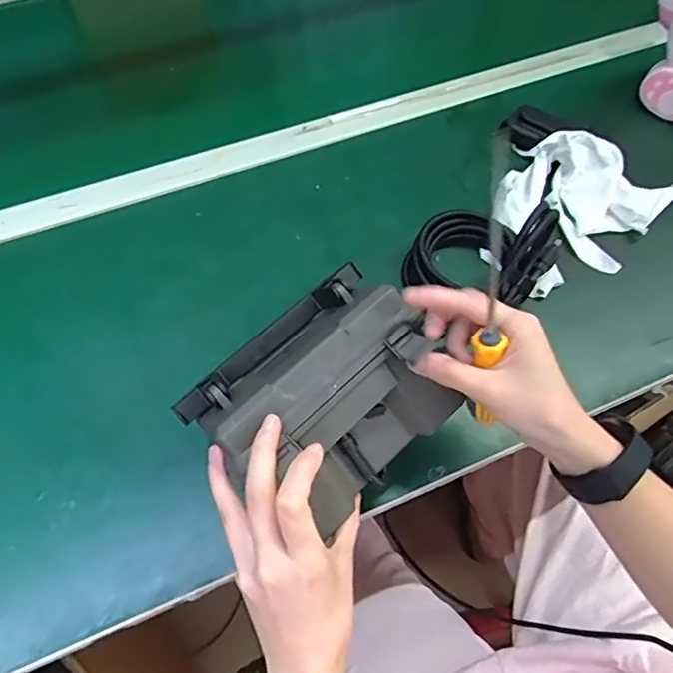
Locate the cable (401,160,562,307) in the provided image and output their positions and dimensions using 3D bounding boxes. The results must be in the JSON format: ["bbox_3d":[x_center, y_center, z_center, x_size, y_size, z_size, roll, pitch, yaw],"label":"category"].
[{"bbox_3d":[0.154,-0.079,0.553,0.173,0.040,0.115,-15,62,-9],"label":"cable"}]

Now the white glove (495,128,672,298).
[{"bbox_3d":[0.250,-0.123,0.579,0.169,0.052,0.173,0,61,0],"label":"white glove"}]

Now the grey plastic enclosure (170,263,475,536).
[{"bbox_3d":[-0.010,0.038,0.407,0.162,0.076,0.138,-37,67,-19],"label":"grey plastic enclosure"}]

